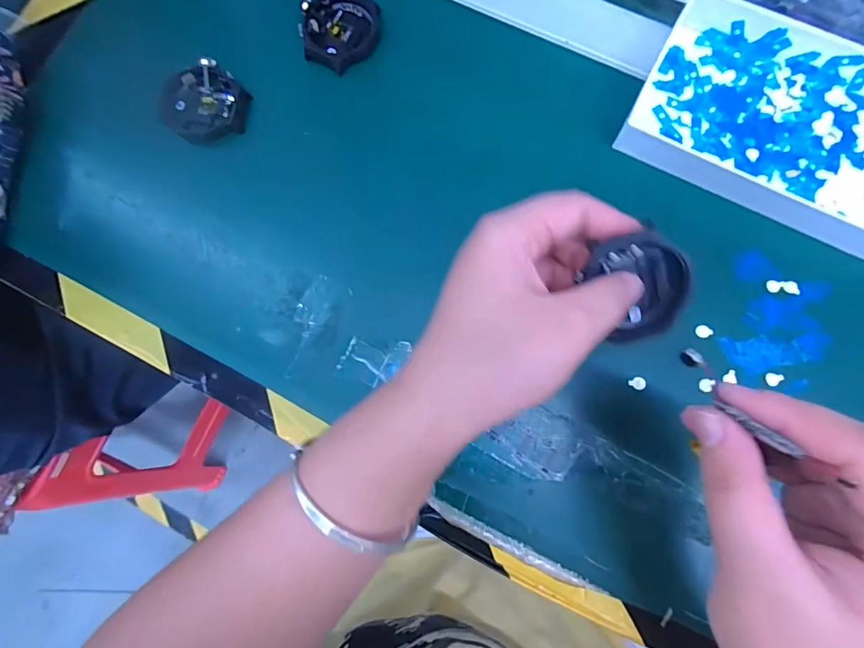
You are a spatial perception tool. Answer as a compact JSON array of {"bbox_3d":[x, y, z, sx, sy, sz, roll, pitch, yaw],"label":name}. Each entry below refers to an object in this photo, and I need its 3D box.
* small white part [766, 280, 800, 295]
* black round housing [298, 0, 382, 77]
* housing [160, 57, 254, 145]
[{"bbox_3d":[0.205,-0.022,0.250,0.017,0.004,0.008,7,79,2],"label":"small white part"},{"bbox_3d":[-0.062,-0.194,0.285,0.047,0.014,0.053,27,80,6],"label":"black round housing"},{"bbox_3d":[-0.147,-0.142,0.278,0.050,0.012,0.052,0,79,1],"label":"housing"}]

